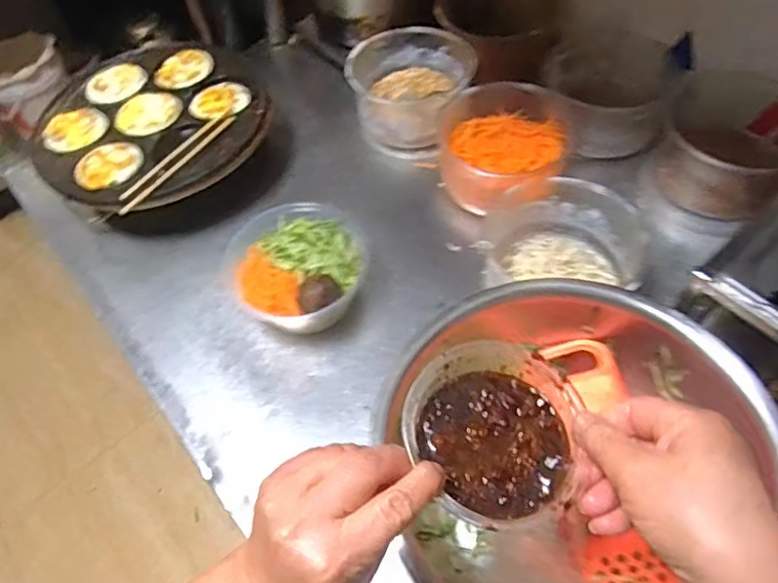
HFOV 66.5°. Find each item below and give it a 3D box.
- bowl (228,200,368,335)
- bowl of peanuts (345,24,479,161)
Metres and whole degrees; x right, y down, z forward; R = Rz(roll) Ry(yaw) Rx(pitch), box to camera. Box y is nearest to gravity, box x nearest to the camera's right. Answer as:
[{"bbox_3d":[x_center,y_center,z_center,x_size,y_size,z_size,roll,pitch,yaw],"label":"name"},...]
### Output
[{"bbox_3d":[-0.102,-0.022,0.713,0.156,0.101,0.157,-2,56,4],"label":"bowl"},{"bbox_3d":[0.035,-0.295,0.884,0.175,0.100,0.178,-2,56,4],"label":"bowl of peanuts"}]

